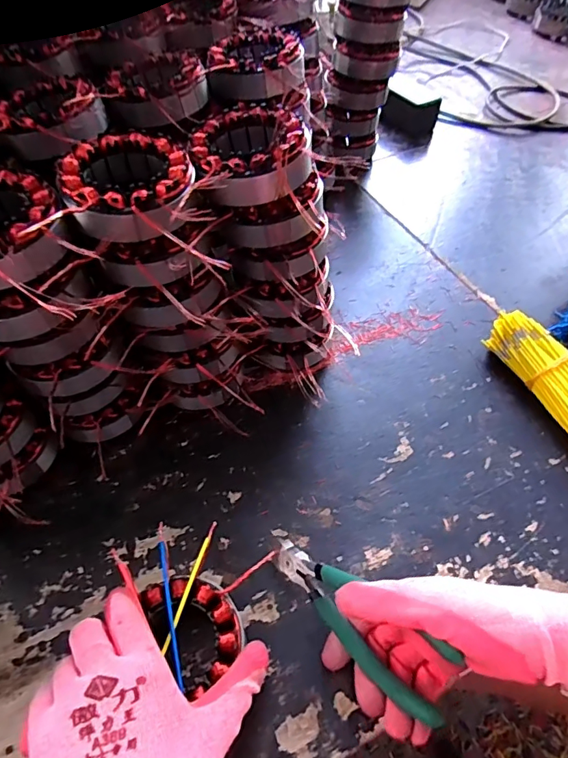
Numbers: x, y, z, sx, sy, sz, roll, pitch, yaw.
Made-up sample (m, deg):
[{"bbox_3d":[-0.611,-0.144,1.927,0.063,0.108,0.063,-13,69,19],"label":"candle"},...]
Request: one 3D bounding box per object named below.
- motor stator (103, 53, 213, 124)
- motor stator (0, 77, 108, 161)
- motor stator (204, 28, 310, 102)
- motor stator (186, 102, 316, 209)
[{"bbox_3d":[-0.112,-0.258,0.411,0.081,0.031,0.083,0,54,0],"label":"motor stator"},{"bbox_3d":[-0.189,-0.217,0.381,0.078,0.030,0.093,-21,57,-15],"label":"motor stator"},{"bbox_3d":[-0.026,-0.292,0.438,0.087,0.037,0.087,-7,55,-5],"label":"motor stator"},{"bbox_3d":[-0.024,-0.162,0.339,0.084,0.035,0.094,-10,55,-7],"label":"motor stator"}]

